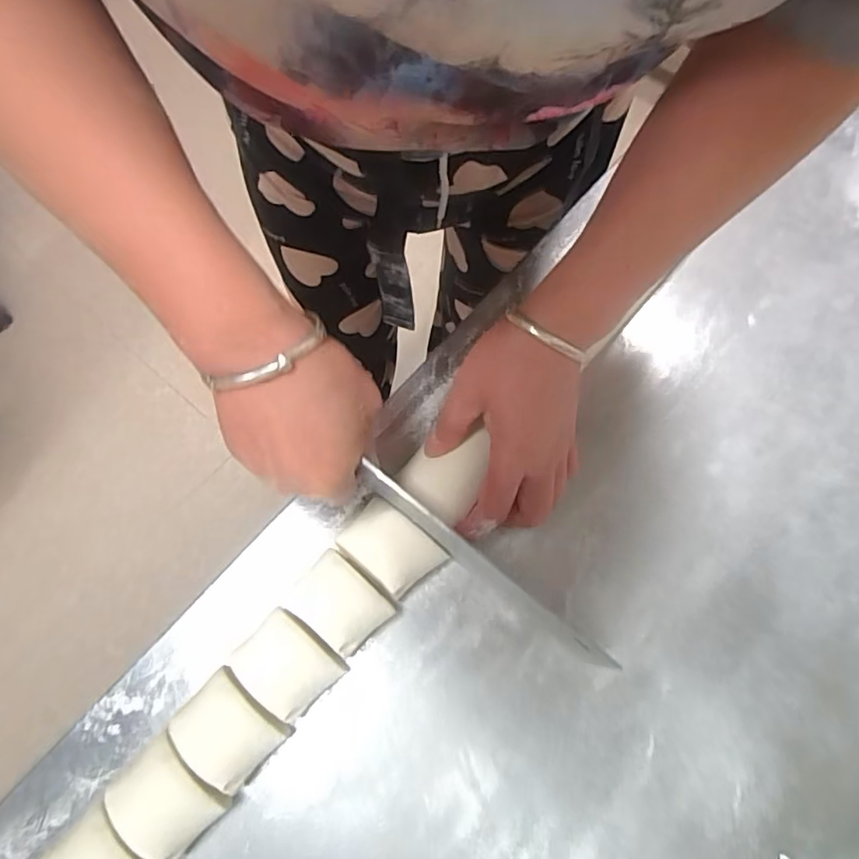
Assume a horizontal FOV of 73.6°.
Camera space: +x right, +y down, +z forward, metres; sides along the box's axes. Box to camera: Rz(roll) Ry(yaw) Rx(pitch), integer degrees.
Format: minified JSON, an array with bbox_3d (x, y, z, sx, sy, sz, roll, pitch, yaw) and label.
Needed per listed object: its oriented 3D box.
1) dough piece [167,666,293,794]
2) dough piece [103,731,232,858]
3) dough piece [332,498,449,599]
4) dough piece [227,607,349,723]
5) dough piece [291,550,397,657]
[{"bbox_3d":[-0.112,0.170,0.326,0.052,0.032,0.044,39,75,12],"label":"dough piece"},{"bbox_3d":[-0.141,0.200,0.312,0.052,0.031,0.044,42,75,13],"label":"dough piece"},{"bbox_3d":[-0.025,0.074,0.361,0.059,0.032,0.040,39,75,12],"label":"dough piece"},{"bbox_3d":[-0.083,0.138,0.337,0.054,0.029,0.045,38,75,12],"label":"dough piece"},{"bbox_3d":[-0.052,0.105,0.347,0.052,0.036,0.041,38,74,12],"label":"dough piece"}]

